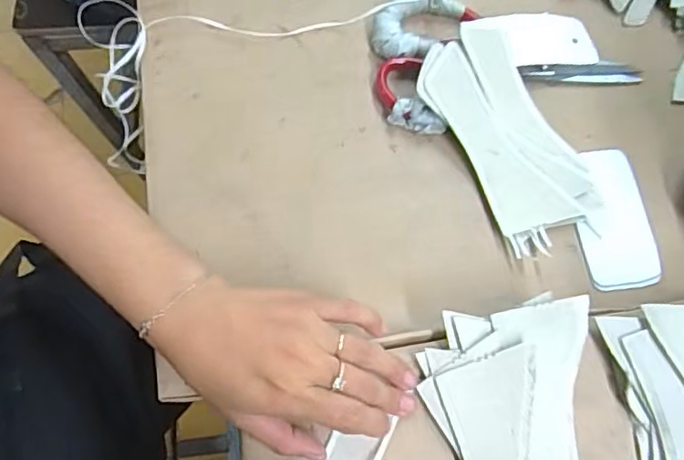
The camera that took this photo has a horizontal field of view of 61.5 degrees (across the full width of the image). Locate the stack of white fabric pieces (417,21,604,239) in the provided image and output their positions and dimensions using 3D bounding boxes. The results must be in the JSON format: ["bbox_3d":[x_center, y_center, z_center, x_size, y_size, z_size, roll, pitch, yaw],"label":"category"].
[{"bbox_3d":[0.125,-0.072,0.437,0.080,0.022,0.164,-32,87,-10],"label":"stack of white fabric pieces"}]

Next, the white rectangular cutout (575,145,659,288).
[{"bbox_3d":[0.208,-0.009,0.440,0.057,0.007,0.109,-3,74,-4],"label":"white rectangular cutout"}]

